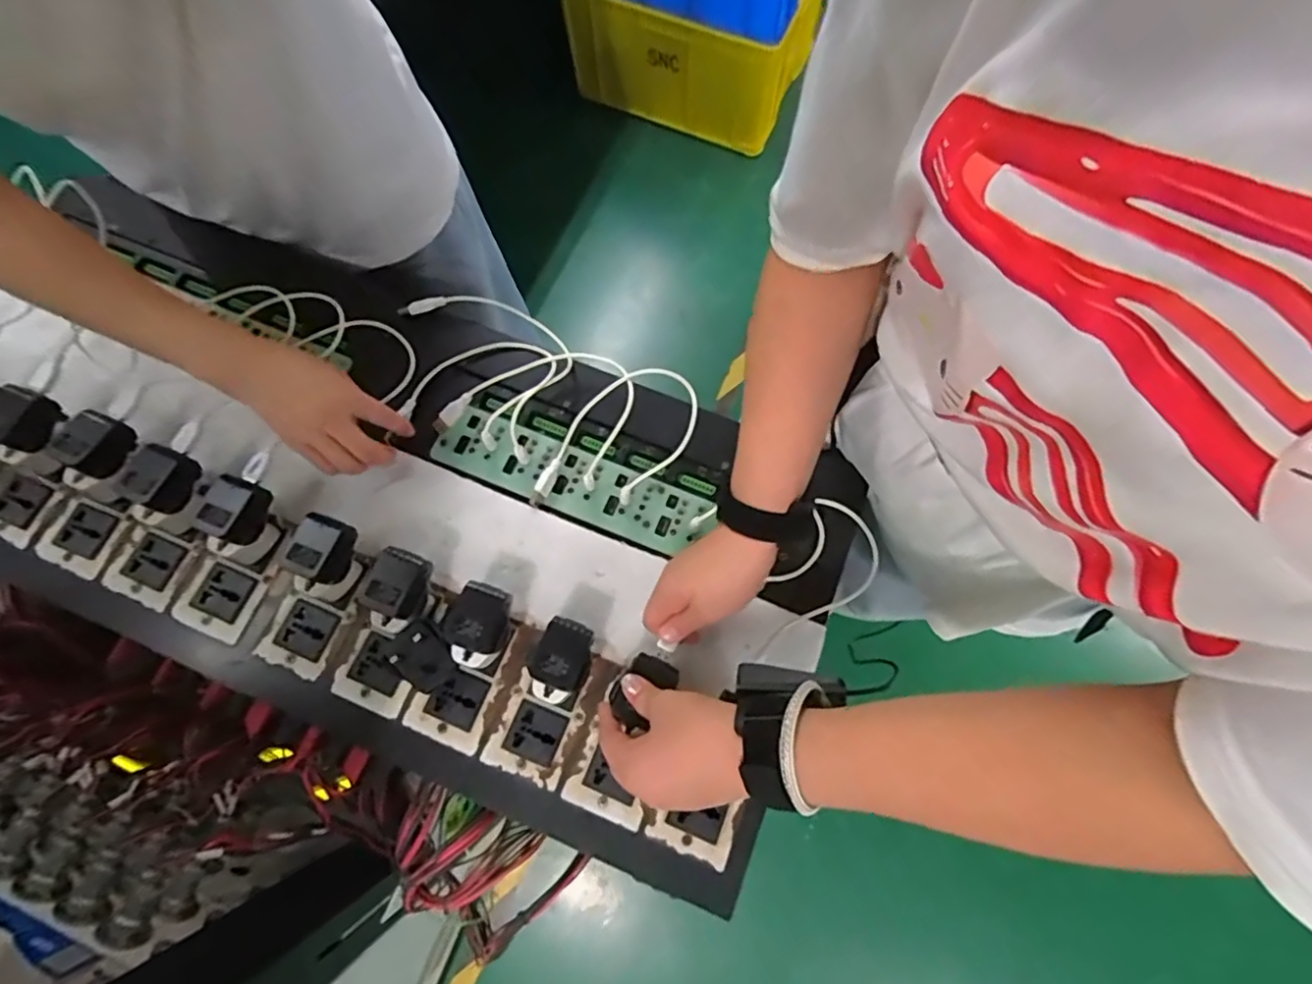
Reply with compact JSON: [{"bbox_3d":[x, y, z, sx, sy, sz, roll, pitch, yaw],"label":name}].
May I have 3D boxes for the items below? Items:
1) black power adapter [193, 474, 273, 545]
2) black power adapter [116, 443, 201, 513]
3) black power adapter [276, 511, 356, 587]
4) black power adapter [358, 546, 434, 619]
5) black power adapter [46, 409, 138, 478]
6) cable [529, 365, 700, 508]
[{"bbox_3d":[-0.342,0.014,0.485,0.040,0.029,0.048,19,76,7],"label":"black power adapter"},{"bbox_3d":[-0.403,-0.010,0.486,0.037,0.032,0.047,19,76,7],"label":"black power adapter"},{"bbox_3d":[-0.265,0.046,0.470,0.039,0.032,0.051,17,76,6],"label":"black power adapter"},{"bbox_3d":[-0.199,0.070,0.461,0.036,0.030,0.048,17,76,6],"label":"black power adapter"},{"bbox_3d":[-0.469,-0.042,0.495,0.045,0.030,0.048,24,77,8],"label":"black power adapter"},{"bbox_3d":[-0.042,-0.041,0.520,0.161,0.065,0.093,-26,76,-5],"label":"cable"}]

